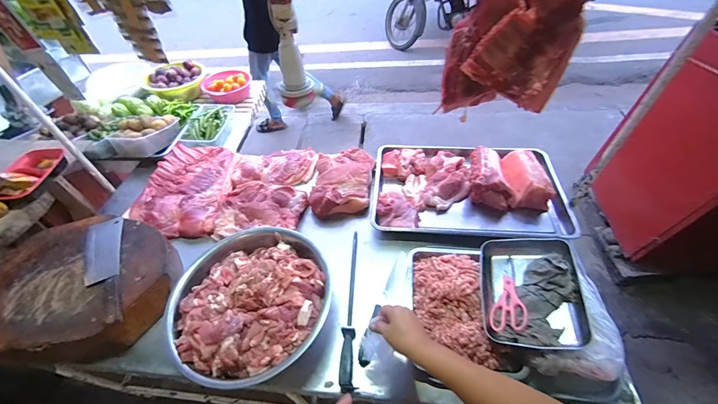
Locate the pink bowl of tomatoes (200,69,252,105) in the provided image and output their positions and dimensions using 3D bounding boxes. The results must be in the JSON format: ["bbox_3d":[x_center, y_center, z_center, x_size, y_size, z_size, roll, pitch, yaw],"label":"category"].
[{"bbox_3d":[-0.645,-0.575,1.510,0.227,0.094,0.214,0,51,3],"label":"pink bowl of tomatoes"}]

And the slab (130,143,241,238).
[{"bbox_3d":[-0.597,-0.056,1.084,0.283,0.045,0.385,-1,51,3],"label":"slab"}]

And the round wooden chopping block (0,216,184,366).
[{"bbox_3d":[-0.733,0.214,0.809,0.481,0.095,0.372,3,51,5],"label":"round wooden chopping block"}]

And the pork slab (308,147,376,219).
[{"bbox_3d":[-0.057,-0.071,1.059,0.199,0.086,0.272,3,51,6],"label":"pork slab"}]

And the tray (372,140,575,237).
[{"bbox_3d":[0.347,-0.051,1.018,0.592,0.127,0.392,4,51,6],"label":"tray"}]

